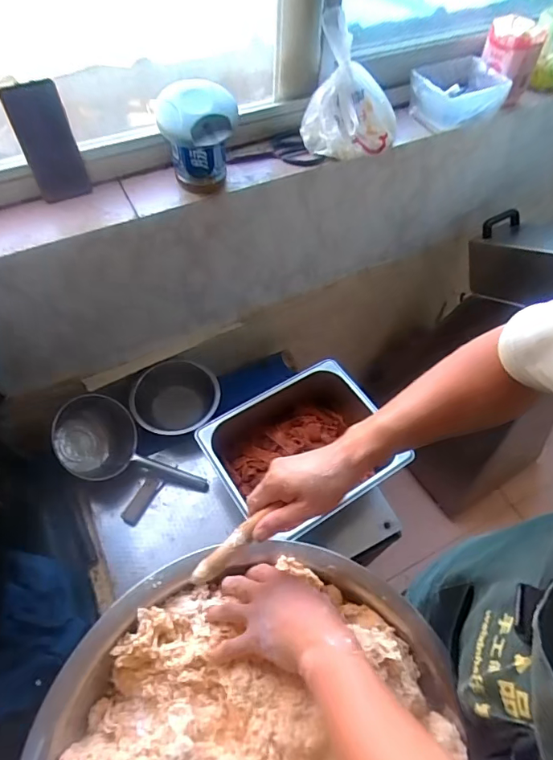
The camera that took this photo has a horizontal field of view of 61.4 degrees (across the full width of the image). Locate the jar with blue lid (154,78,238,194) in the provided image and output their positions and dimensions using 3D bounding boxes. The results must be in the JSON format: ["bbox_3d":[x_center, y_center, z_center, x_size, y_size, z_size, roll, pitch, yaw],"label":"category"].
[{"bbox_3d":[-0.127,-0.401,0.763,0.121,0.139,0.137,1,57,-2],"label":"jar with blue lid"}]

